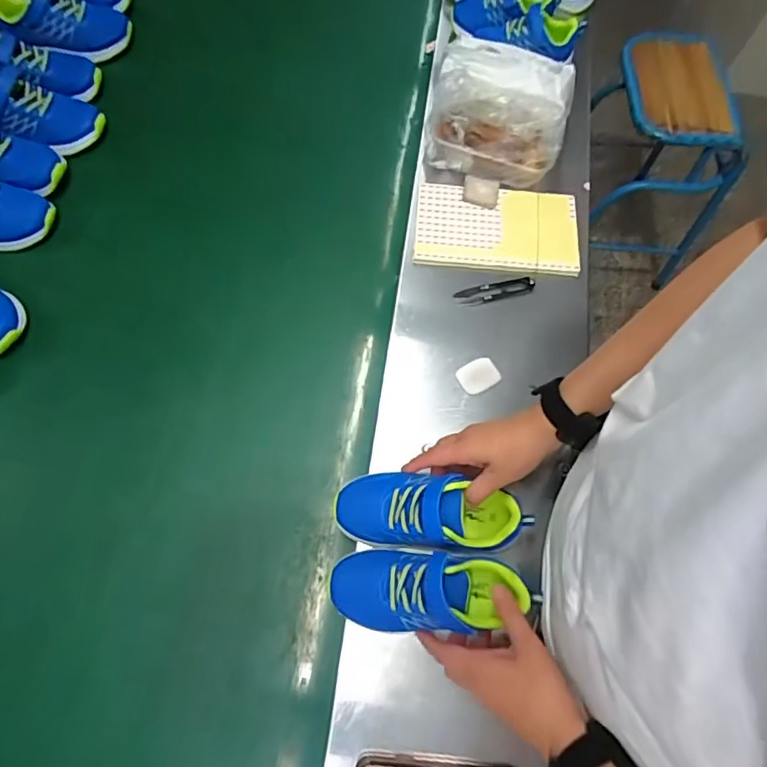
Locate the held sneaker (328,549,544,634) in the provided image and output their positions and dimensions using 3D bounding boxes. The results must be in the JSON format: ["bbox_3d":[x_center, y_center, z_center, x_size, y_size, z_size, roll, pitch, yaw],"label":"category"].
[{"bbox_3d":[0.043,0.197,0.488,0.187,0.068,0.069,-3,69,11],"label":"held sneaker"}]

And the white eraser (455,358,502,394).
[{"bbox_3d":[0.111,-0.009,0.606,0.047,0.009,0.035,-25,72,-10],"label":"white eraser"}]

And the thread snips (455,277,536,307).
[{"bbox_3d":[0.140,-0.116,0.649,0.101,0.006,0.021,-14,71,-7],"label":"thread snips"}]

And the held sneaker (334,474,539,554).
[{"bbox_3d":[0.043,0.127,0.514,0.184,0.062,0.070,3,69,12],"label":"held sneaker"}]

